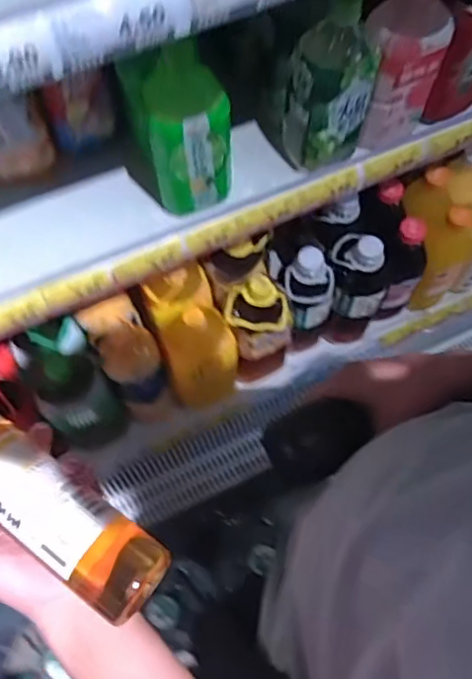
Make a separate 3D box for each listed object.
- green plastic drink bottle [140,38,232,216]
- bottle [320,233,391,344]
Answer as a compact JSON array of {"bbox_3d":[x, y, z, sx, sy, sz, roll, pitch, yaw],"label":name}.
[{"bbox_3d":[-0.050,-0.219,0.641,0.090,0.189,0.070,-4,68,-1],"label":"green plastic drink bottle"},{"bbox_3d":[0.208,-0.083,1.020,0.106,0.303,0.097,15,68,6],"label":"bottle"}]

